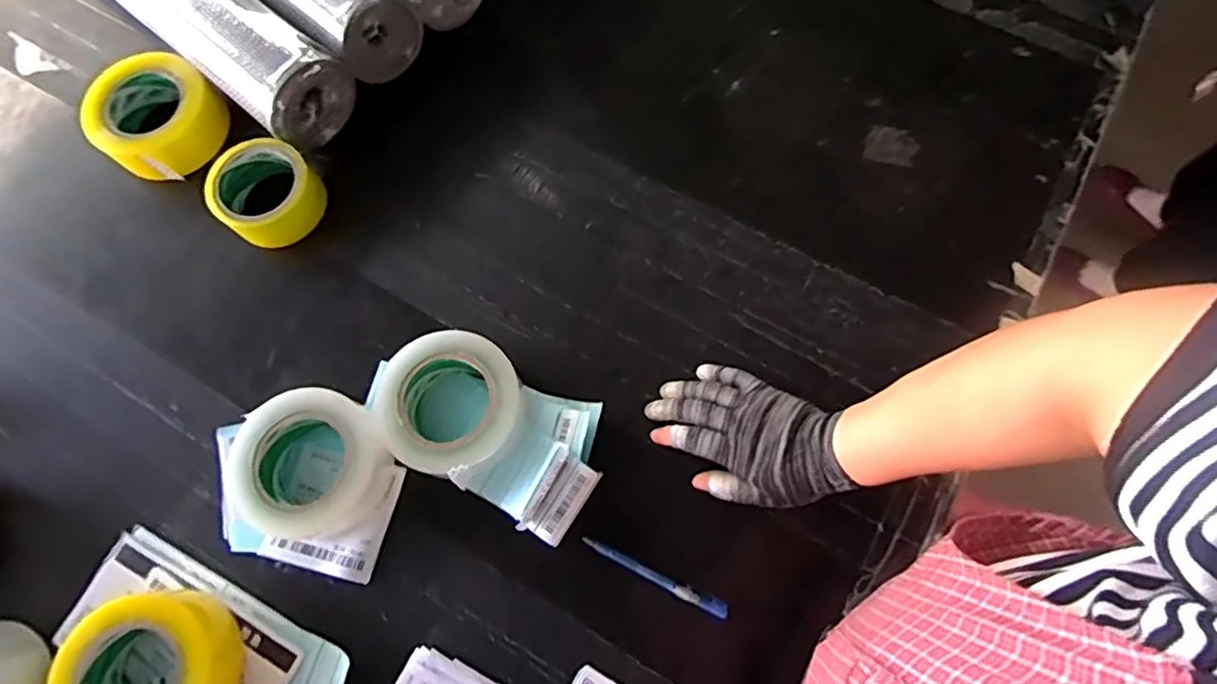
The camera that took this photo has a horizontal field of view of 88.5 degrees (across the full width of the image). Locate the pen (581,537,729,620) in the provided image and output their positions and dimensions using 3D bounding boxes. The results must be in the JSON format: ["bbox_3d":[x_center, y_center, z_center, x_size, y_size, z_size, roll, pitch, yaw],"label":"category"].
[{"bbox_3d":[0.039,0.201,0.534,0.132,0.010,0.013,24,75,8],"label":"pen"}]

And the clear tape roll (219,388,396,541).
[{"bbox_3d":[-0.259,0.103,0.541,0.131,0.051,0.121,27,75,10],"label":"clear tape roll"}]

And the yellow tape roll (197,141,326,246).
[{"bbox_3d":[-0.340,-0.148,0.628,0.094,0.057,0.095,0,72,1],"label":"yellow tape roll"}]

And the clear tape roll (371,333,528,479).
[{"bbox_3d":[-0.138,0.056,0.553,0.122,0.054,0.118,0,72,1],"label":"clear tape roll"}]

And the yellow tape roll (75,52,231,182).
[{"bbox_3d":[-0.463,-0.233,0.644,0.120,0.061,0.115,0,72,1],"label":"yellow tape roll"}]

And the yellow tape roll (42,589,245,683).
[{"bbox_3d":[-0.371,0.267,0.494,0.125,0.059,0.121,0,72,1],"label":"yellow tape roll"}]

